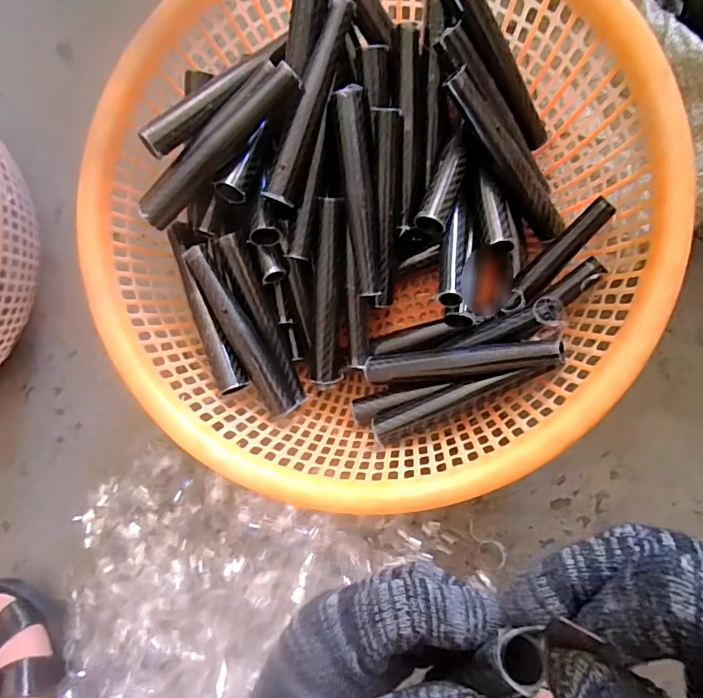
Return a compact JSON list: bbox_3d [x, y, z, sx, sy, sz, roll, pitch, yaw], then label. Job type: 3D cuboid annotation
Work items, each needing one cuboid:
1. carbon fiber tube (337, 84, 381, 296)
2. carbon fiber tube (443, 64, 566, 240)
[{"bbox_3d":[0.007,-0.117,0.379,0.019,0.021,0.148,-5,102,9],"label":"carbon fiber tube"},{"bbox_3d":[0.119,-0.147,0.384,0.027,0.027,0.147,-39,112,7],"label":"carbon fiber tube"}]

